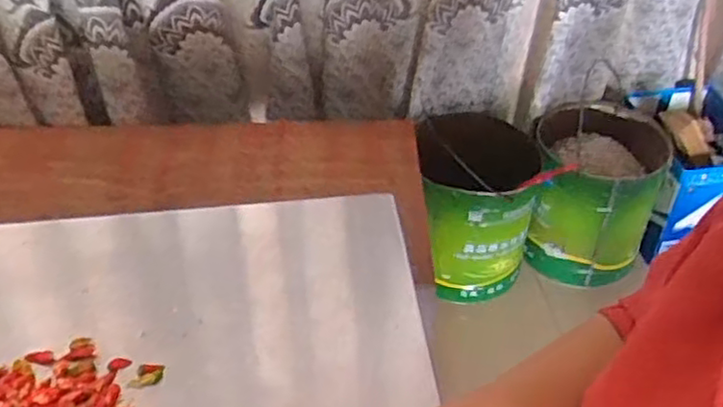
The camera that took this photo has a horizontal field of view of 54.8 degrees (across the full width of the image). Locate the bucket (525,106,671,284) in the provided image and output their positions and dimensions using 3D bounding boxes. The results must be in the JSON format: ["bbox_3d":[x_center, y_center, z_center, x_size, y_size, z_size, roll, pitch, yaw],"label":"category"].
[{"bbox_3d":[0.478,-0.021,1.458,0.257,0.266,0.262,14,43,16],"label":"bucket"}]

